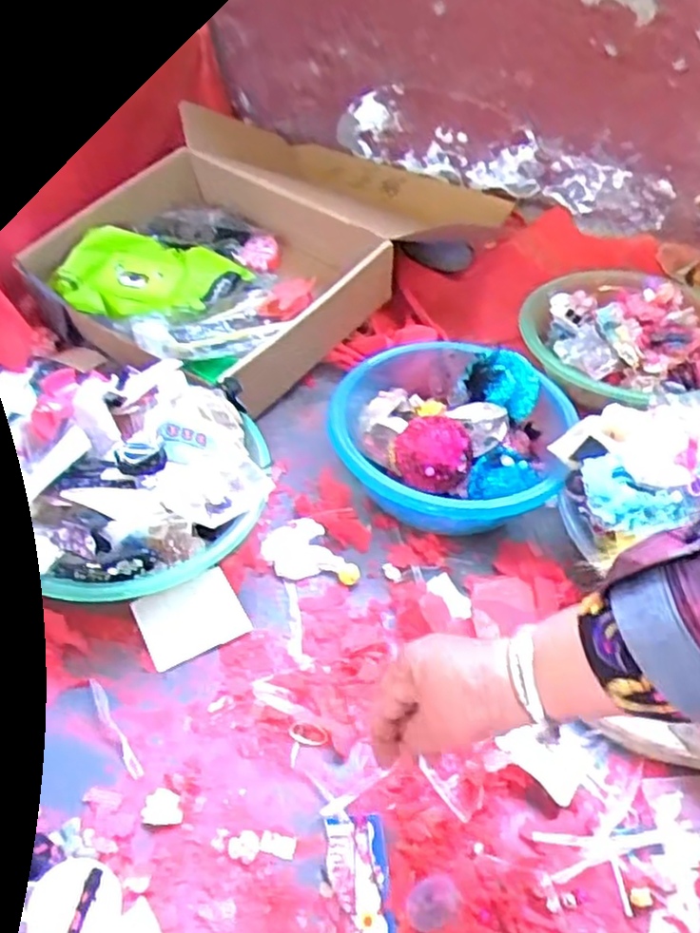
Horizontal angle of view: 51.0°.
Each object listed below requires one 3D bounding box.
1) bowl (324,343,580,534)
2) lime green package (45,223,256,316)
[{"bbox_3d":[0.086,-0.023,0.693,0.216,0.089,0.213,2,45,-2],"label":"bowl"},{"bbox_3d":[-0.244,-0.219,0.848,0.203,0.029,0.139,17,46,14],"label":"lime green package"}]

